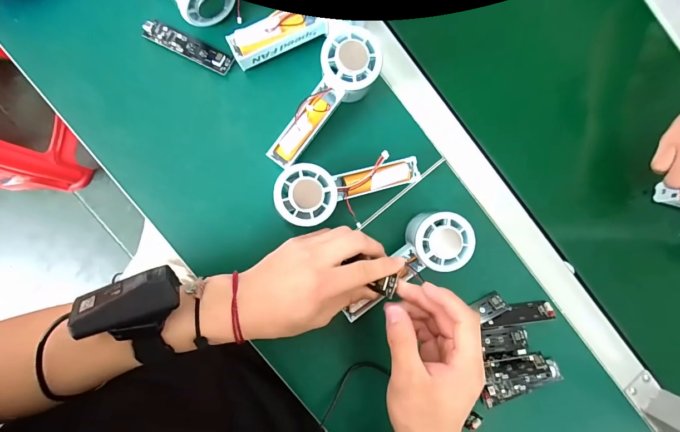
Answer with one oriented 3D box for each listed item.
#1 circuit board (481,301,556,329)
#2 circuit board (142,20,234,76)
[{"bbox_3d":[0.206,0.113,0.378,0.086,0.007,0.022,-6,56,-4],"label":"circuit board"},{"bbox_3d":[-0.160,-0.177,0.342,0.094,0.009,0.023,24,86,-7],"label":"circuit board"}]

